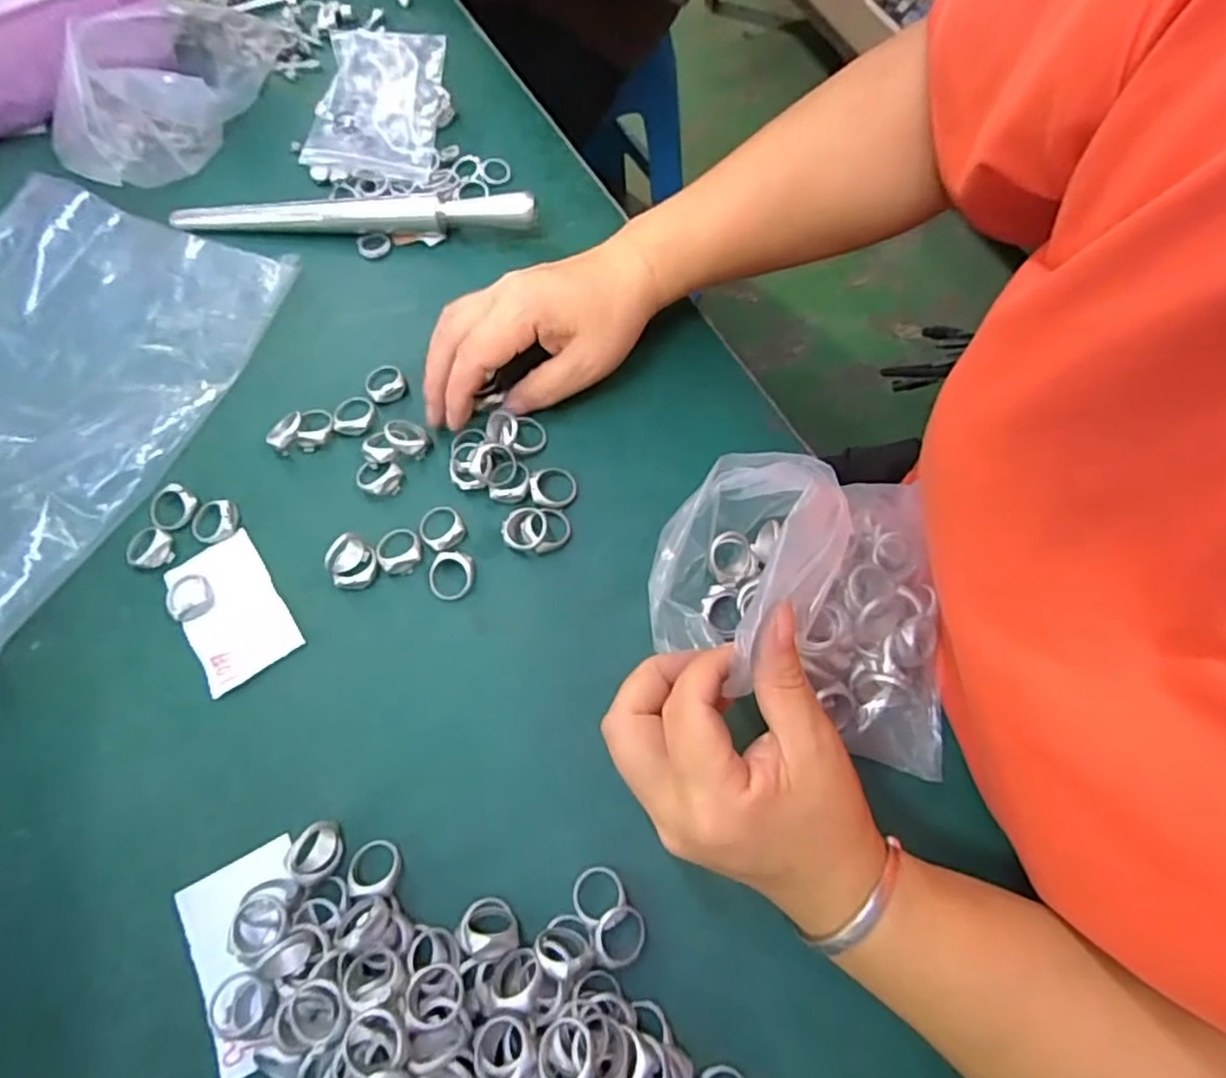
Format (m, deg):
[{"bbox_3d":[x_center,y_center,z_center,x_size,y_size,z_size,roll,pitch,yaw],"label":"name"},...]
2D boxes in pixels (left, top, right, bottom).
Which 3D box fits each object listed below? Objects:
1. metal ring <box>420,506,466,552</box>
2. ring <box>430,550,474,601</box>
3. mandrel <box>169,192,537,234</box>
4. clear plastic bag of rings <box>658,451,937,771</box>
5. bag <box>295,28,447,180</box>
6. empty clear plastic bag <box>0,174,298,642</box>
[{"bbox_3d":[-0.092,-0.007,0.353,0.026,0.007,0.022,37,75,14],"label":"metal ring"},{"bbox_3d":[-0.084,0.018,0.343,0.023,0.006,0.025,-1,70,1],"label":"ring"},{"bbox_3d":[-0.166,-0.211,0.419,0.235,0.023,0.024,3,70,3],"label":"mandrel"},{"bbox_3d":[0.088,0.025,0.286,0.137,0.094,0.122,6,70,4],"label":"clear plastic bag of rings"},{"bbox_3d":[-0.159,-0.300,0.456,0.084,0.021,0.125,4,70,3],"label":"bag"},{"bbox_3d":[-0.350,-0.089,0.380,0.223,0.029,0.286,18,71,8],"label":"empty clear plastic bag"}]

